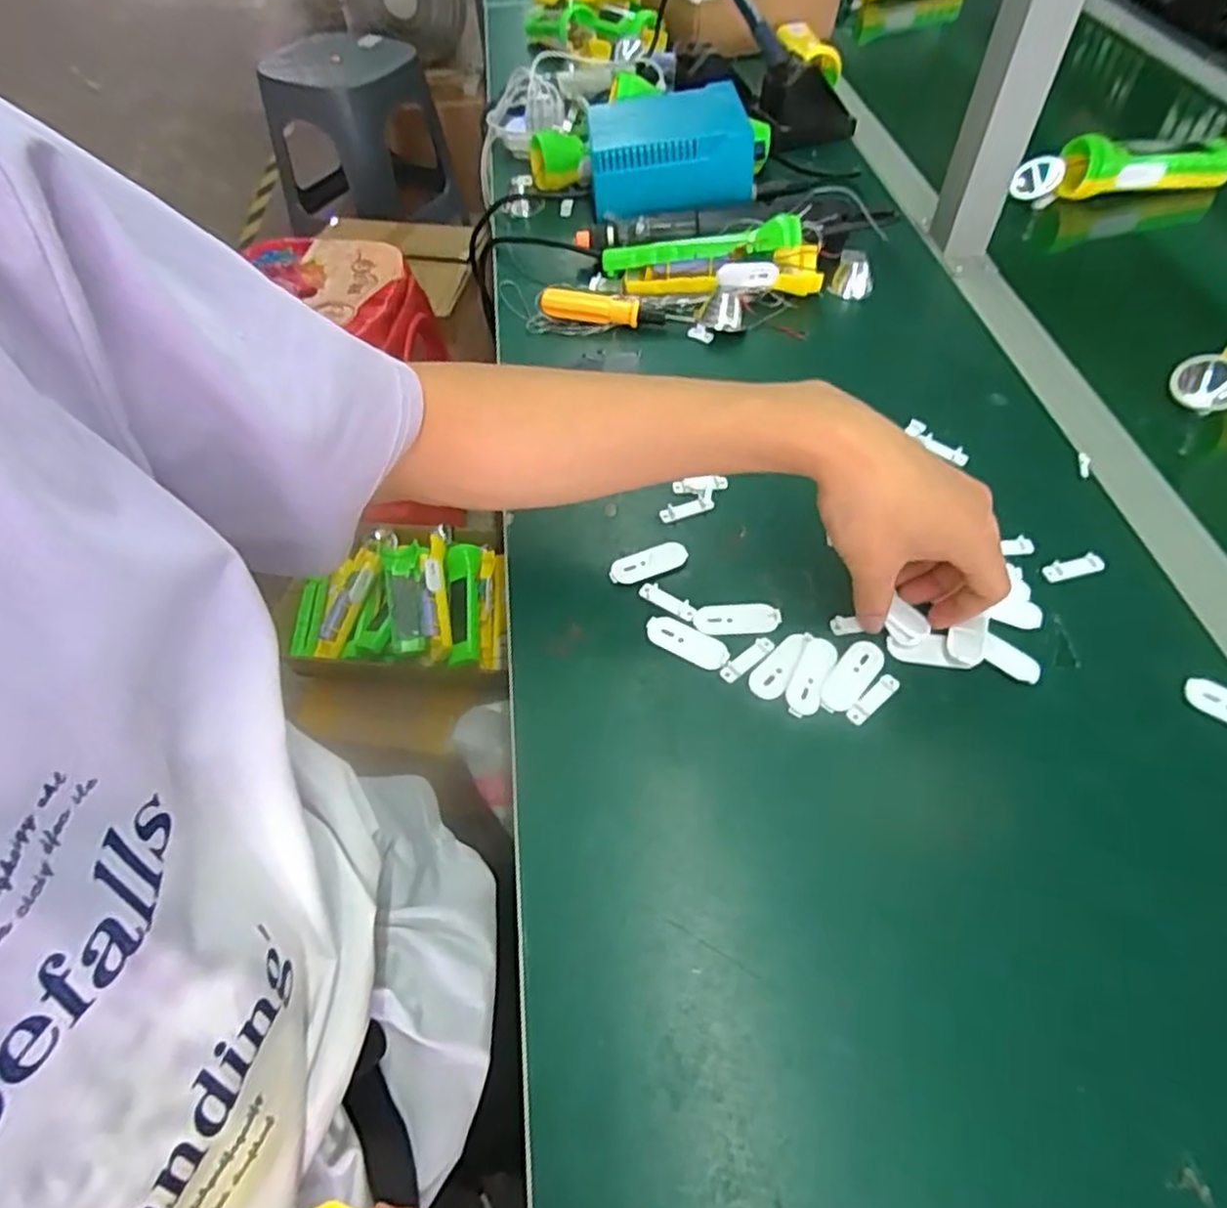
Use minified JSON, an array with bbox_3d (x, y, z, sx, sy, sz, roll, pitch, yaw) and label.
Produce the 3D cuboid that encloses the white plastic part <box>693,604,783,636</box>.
[{"bbox_3d":[0.072,0.009,0.417,0.049,0.005,0.020,0,55,3],"label":"white plastic part"}]

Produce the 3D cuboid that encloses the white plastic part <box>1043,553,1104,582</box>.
[{"bbox_3d":[0.277,-0.023,0.427,0.038,0.004,0.012,-10,54,-8],"label":"white plastic part"}]

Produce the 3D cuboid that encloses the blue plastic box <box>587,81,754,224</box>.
[{"bbox_3d":[0.044,-0.406,0.633,0.138,0.055,0.129,-8,55,-3],"label":"blue plastic box"}]

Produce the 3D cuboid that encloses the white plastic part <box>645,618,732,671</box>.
[{"bbox_3d":[0.042,0.021,0.405,0.049,0.004,0.020,26,60,20],"label":"white plastic part"}]

